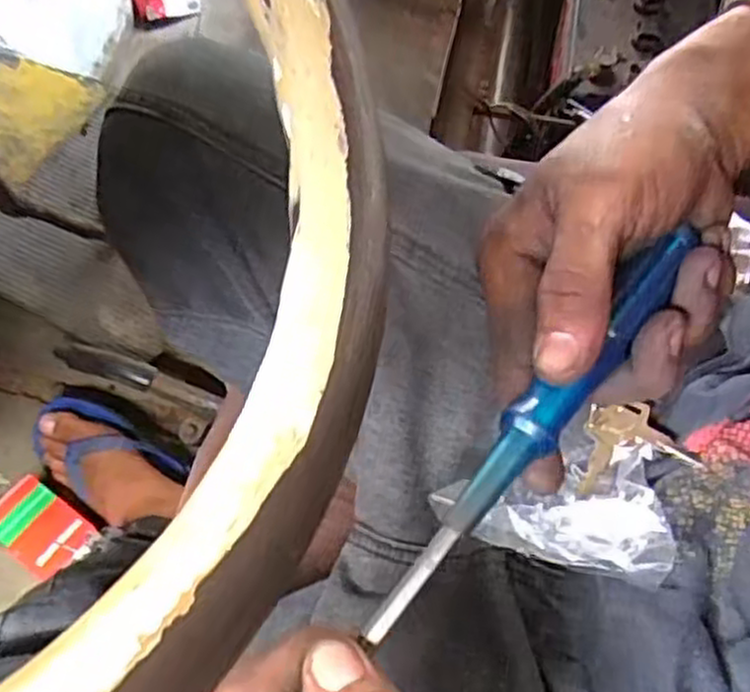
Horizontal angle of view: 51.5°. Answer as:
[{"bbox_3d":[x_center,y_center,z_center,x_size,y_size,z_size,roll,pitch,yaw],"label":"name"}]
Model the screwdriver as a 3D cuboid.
[{"bbox_3d":[0.057,0.024,0.262,0.016,0.014,0.177,38,77,17],"label":"screwdriver"}]

